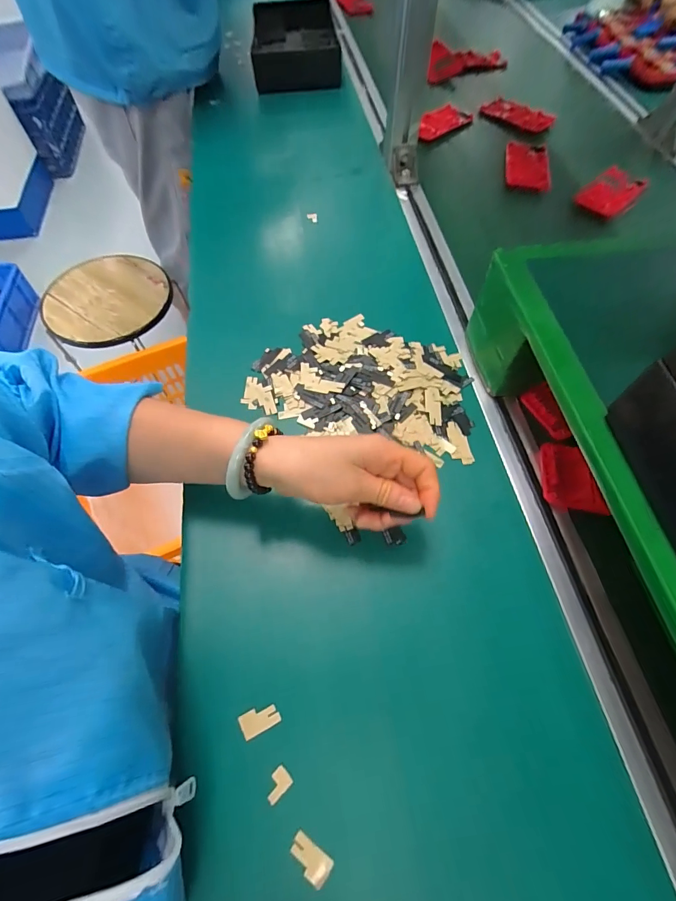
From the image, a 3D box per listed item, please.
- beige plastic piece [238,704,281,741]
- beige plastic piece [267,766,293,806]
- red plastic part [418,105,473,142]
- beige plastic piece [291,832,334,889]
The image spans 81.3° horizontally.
[{"bbox_3d":[-0.056,0.194,0.283,0.027,0.004,0.016,-23,65,-12],"label":"beige plastic piece"},{"bbox_3d":[-0.041,0.227,0.267,0.018,0.005,0.014,-38,69,-18],"label":"beige plastic piece"},{"bbox_3d":[0.183,-0.556,0.670,0.065,0.022,0.118,28,65,14],"label":"red plastic part"},{"bbox_3d":[-0.018,0.260,0.250,0.027,0.005,0.015,31,66,15],"label":"beige plastic piece"}]

